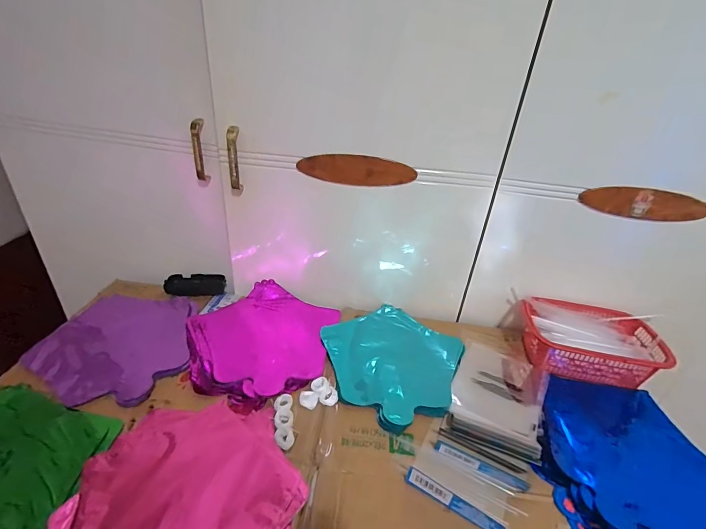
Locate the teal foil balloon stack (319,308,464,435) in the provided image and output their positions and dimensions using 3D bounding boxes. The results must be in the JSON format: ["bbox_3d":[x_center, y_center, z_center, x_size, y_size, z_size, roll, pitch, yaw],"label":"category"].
[{"bbox_3d":[0.064,0.150,0.617,0.218,0.012,0.221,27,38,30],"label":"teal foil balloon stack"}]

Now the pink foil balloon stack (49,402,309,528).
[{"bbox_3d":[-0.188,0.253,0.414,0.237,0.012,0.232,-17,39,-32],"label":"pink foil balloon stack"}]

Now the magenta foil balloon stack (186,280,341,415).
[{"bbox_3d":[-0.152,0.123,0.638,0.232,0.028,0.244,30,40,34],"label":"magenta foil balloon stack"}]

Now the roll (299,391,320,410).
[{"bbox_3d":[-0.063,0.191,0.539,0.026,0.006,0.024,4,32,-3],"label":"roll"}]

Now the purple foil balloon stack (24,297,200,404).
[{"bbox_3d":[-0.367,0.123,0.596,0.216,0.014,0.221,2,32,-7],"label":"purple foil balloon stack"}]

